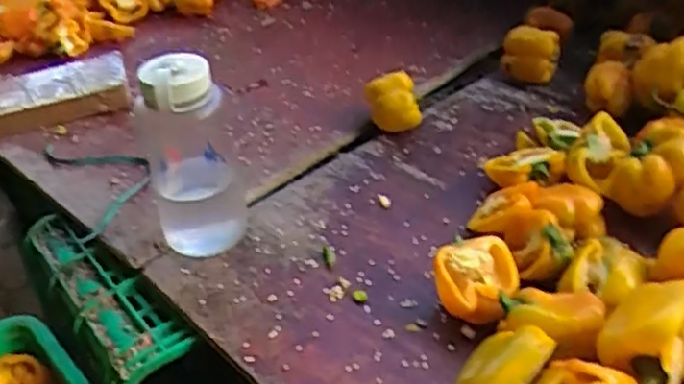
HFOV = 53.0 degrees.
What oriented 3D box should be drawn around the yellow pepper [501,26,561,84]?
[{"bbox_3d":[0.284,-0.209,1.035,0.085,0.074,0.061,4,36,14],"label":"yellow pepper"}]

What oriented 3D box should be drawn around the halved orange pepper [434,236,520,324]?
[{"bbox_3d":[0.125,0.085,0.642,0.076,0.051,0.081,0,35,9],"label":"halved orange pepper"}]

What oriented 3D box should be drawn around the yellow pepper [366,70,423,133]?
[{"bbox_3d":[0.068,-0.119,0.917,0.073,0.070,0.049,-5,34,2],"label":"yellow pepper"}]

